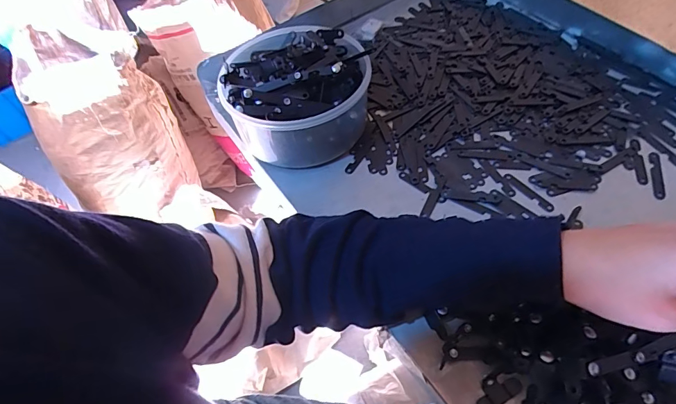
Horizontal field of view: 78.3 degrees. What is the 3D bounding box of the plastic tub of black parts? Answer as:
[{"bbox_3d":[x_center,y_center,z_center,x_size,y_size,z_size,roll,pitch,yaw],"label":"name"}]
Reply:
[{"bbox_3d":[-0.041,-0.115,0.427,0.145,0.069,0.153,-5,55,3],"label":"plastic tub of black parts"}]

